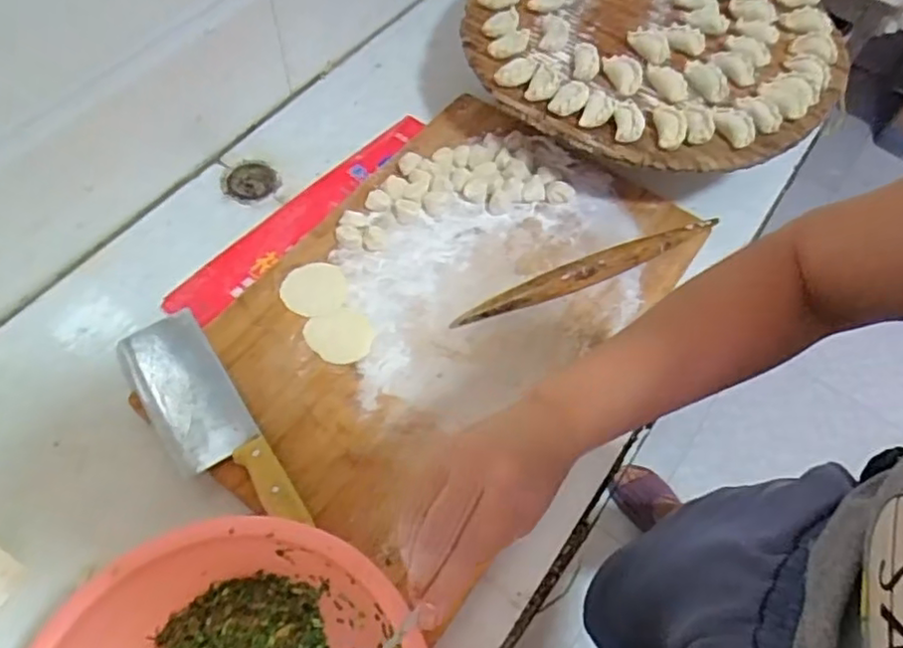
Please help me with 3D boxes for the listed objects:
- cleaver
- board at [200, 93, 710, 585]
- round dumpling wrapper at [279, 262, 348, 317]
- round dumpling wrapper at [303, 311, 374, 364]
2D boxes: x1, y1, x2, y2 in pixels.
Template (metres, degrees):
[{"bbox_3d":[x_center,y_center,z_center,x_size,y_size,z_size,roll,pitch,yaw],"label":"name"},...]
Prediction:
[{"bbox_3d":[-0.236,0.095,0.615,0.081,0.016,0.265,-30,65,-18],"label":"cleaver"},{"bbox_3d":[-0.028,-0.037,0.717,0.409,0.051,0.549,37,64,17],"label":"board"},{"bbox_3d":[-0.149,-0.039,0.705,0.068,0.005,0.069,6,57,-9],"label":"round dumpling wrapper"},{"bbox_3d":[-0.117,0.013,0.675,0.066,0.005,0.061,1,60,-2],"label":"round dumpling wrapper"}]

